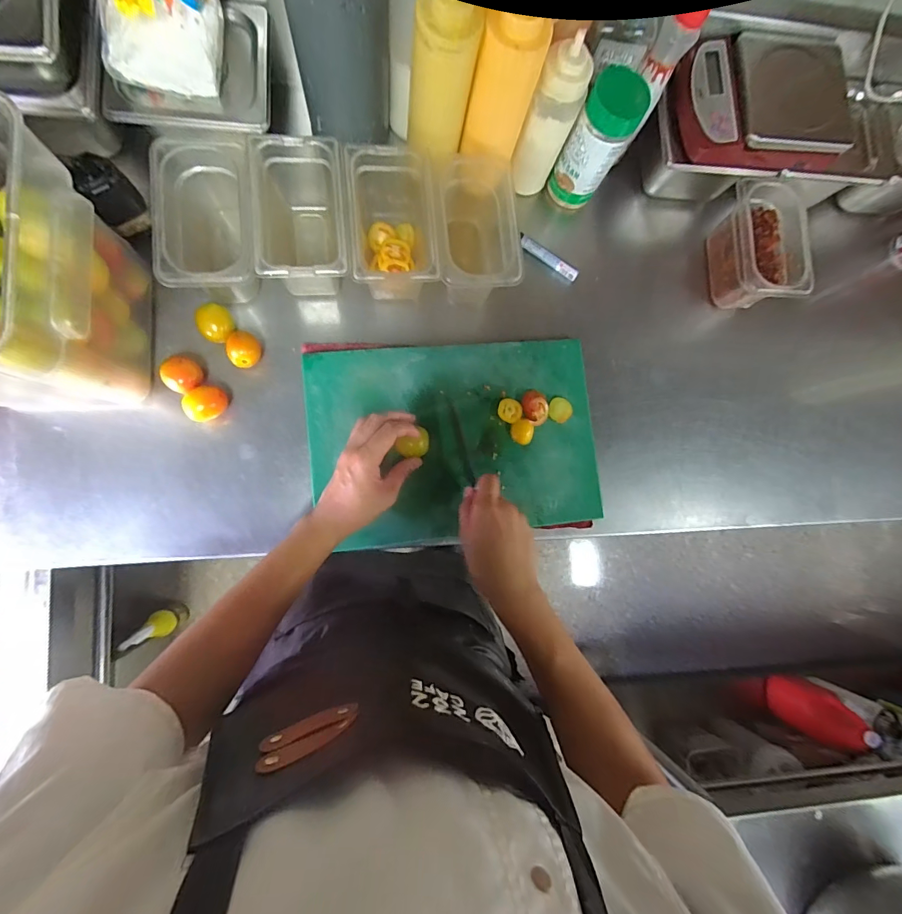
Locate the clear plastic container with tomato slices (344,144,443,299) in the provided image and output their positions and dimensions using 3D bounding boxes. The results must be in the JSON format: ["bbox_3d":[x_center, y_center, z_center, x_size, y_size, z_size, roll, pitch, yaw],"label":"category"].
[{"bbox_3d":[-0.077,-0.293,0.543,0.104,0.093,0.175,-3,86,-9],"label":"clear plastic container with tomato slices"}]

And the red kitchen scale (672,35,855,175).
[{"bbox_3d":[0.420,-0.478,0.569,0.227,0.057,0.173,-3,86,-9],"label":"red kitchen scale"}]

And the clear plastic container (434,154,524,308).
[{"bbox_3d":[0.024,-0.308,0.578,0.105,0.115,0.193,-4,86,-9],"label":"clear plastic container"}]

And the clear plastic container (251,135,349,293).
[{"bbox_3d":[-0.188,-0.298,0.540,0.108,0.120,0.189,-4,86,-9],"label":"clear plastic container"}]

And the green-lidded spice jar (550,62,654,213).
[{"bbox_3d":[0.194,-0.424,0.566,0.071,0.157,0.072,1,85,-8],"label":"green-lidded spice jar"}]

